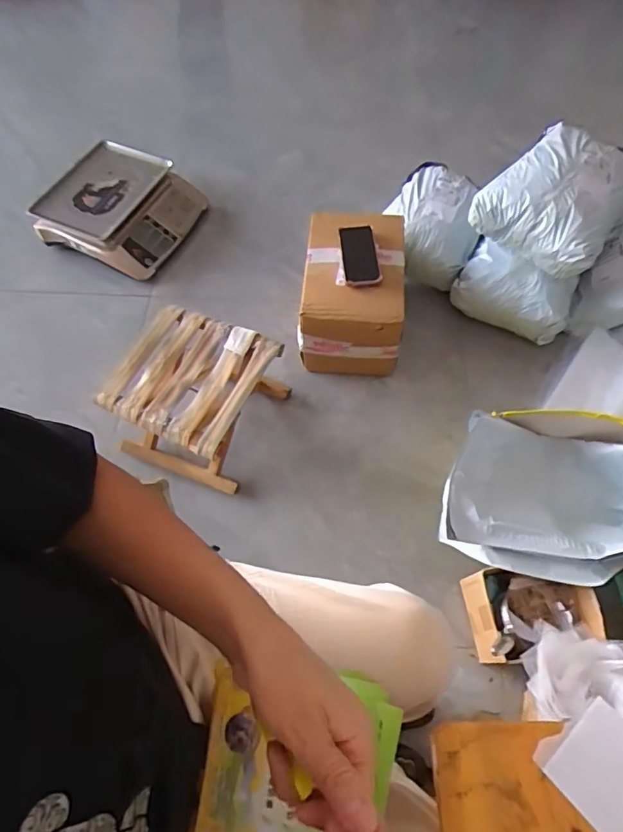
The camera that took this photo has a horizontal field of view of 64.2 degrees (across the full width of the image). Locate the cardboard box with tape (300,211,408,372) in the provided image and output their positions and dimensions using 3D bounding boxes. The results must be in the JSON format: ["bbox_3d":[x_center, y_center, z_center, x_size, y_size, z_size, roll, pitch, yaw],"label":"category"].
[{"bbox_3d":[0.090,-0.277,1.155,0.221,0.238,0.300,2,62,0],"label":"cardboard box with tape"}]

